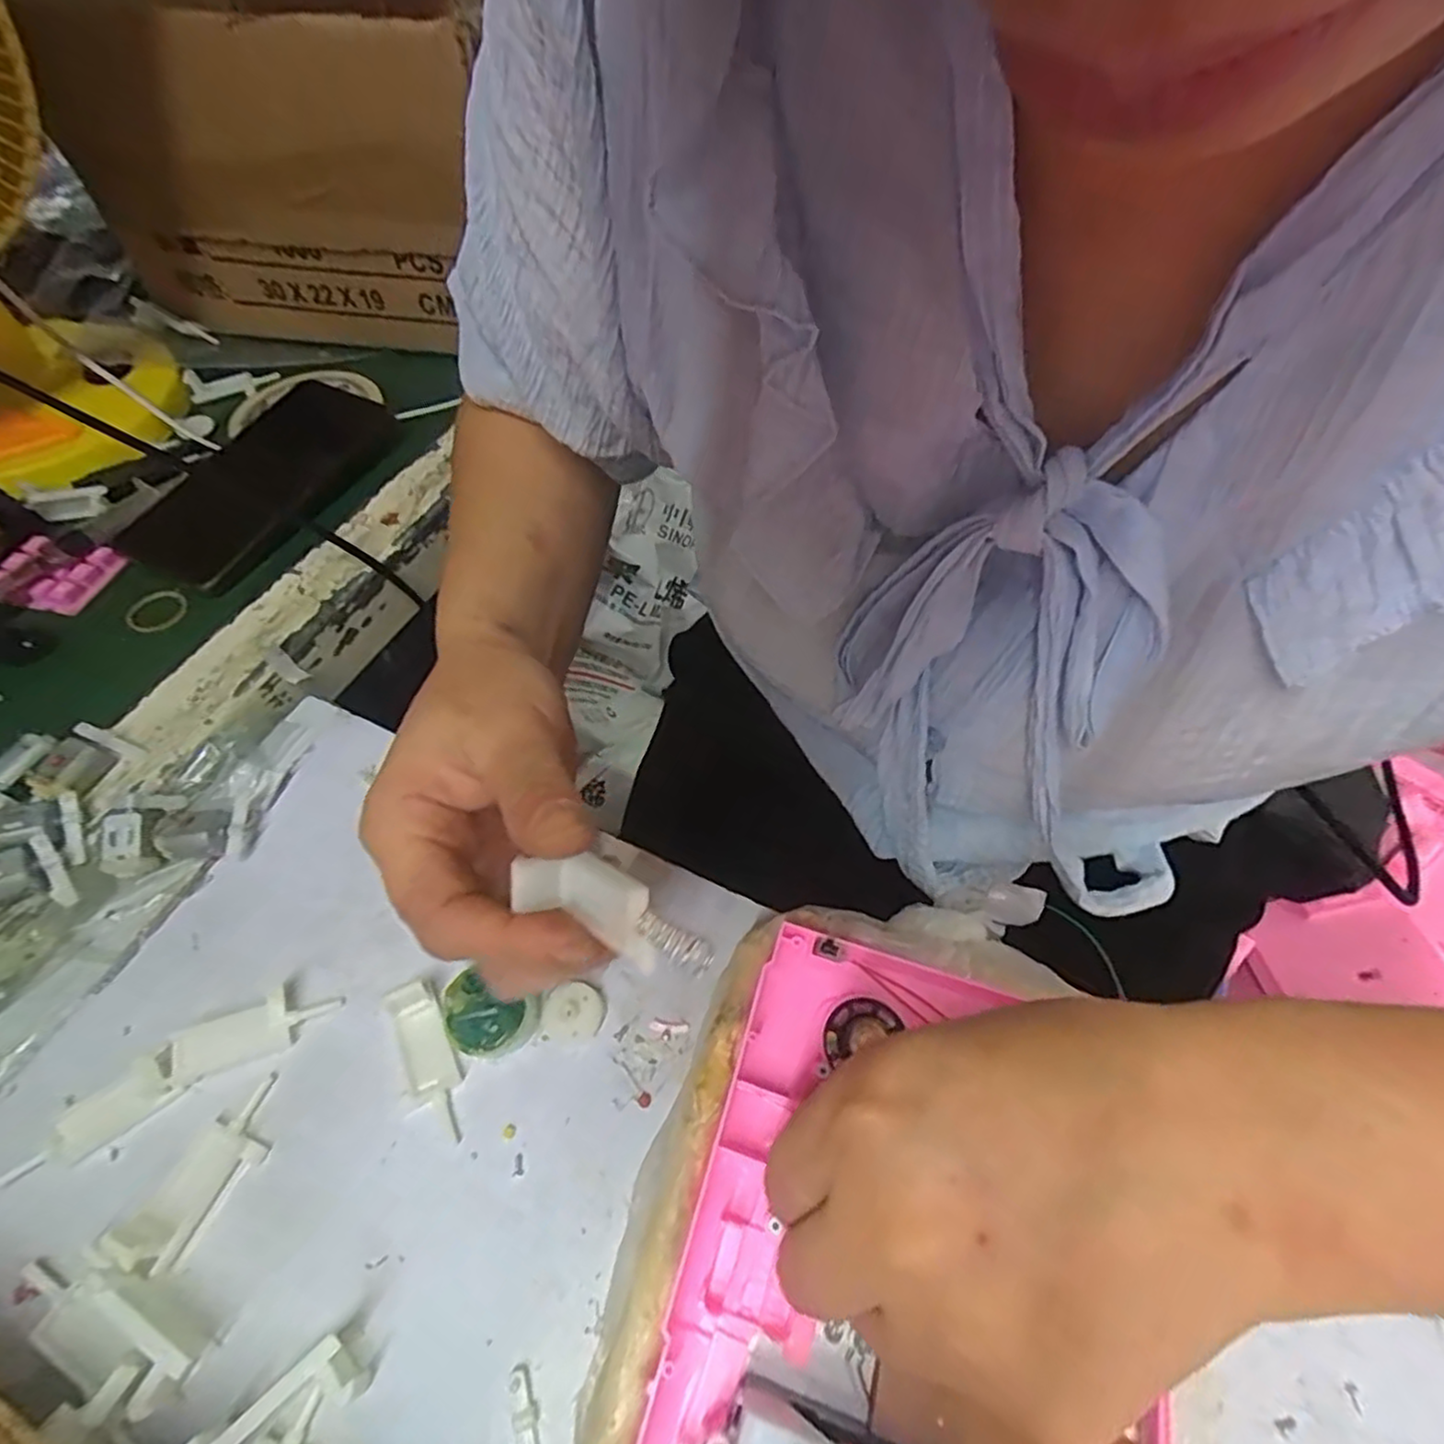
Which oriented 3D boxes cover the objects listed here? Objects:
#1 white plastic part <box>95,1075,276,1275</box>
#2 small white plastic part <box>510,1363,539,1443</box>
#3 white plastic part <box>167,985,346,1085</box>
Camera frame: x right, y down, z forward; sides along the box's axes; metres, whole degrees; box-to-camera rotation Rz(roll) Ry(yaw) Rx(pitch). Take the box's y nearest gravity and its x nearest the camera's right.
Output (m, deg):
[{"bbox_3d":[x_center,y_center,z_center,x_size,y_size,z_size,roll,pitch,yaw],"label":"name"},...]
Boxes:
[{"bbox_3d":[-0.180,0.154,0.241,0.023,0.019,0.056,23,59,15],"label":"white plastic part"},{"bbox_3d":[-0.059,0.214,0.209,0.007,0.004,0.031,-15,57,-10],"label":"small white plastic part"},{"bbox_3d":[-0.180,0.118,0.268,0.058,0.011,0.020,-21,58,-14],"label":"white plastic part"}]

